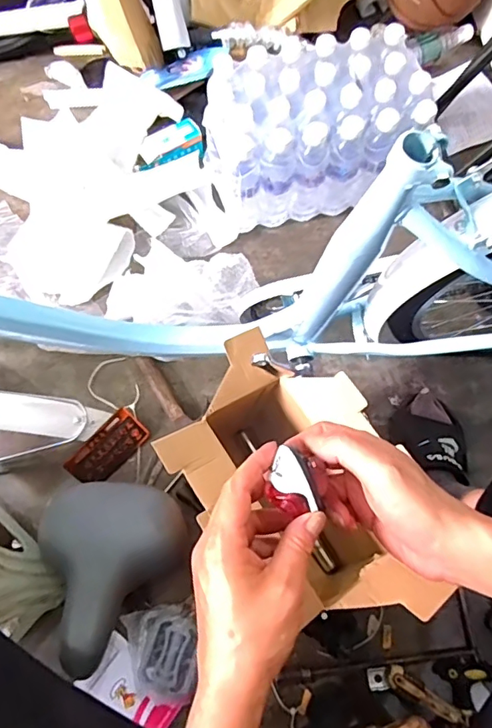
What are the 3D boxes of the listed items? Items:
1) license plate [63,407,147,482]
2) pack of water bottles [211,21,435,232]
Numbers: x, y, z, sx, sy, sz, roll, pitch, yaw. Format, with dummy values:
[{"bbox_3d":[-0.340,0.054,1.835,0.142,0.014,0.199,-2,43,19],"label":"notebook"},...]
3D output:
[{"bbox_3d":[-0.220,0.137,0.806,0.064,0.013,0.128,46,76,-11],"label":"license plate"},{"bbox_3d":[0.113,-0.429,0.928,0.358,0.207,0.229,-14,70,-7],"label":"pack of water bottles"}]

